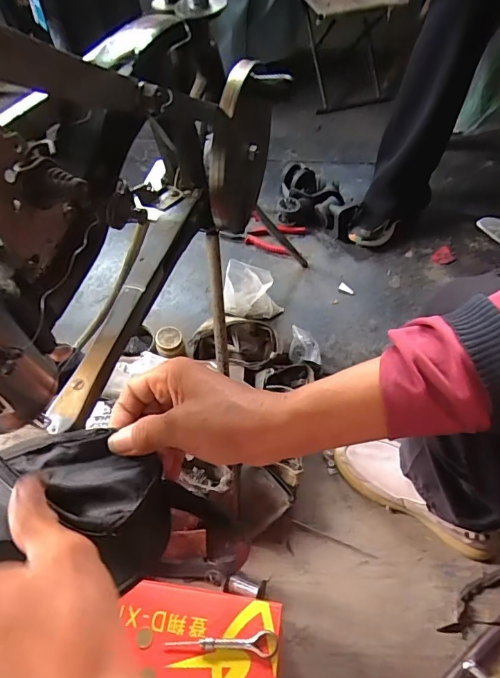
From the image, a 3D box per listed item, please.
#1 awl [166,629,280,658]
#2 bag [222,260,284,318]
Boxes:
[{"bbox_3d":[-0.031,0.347,0.523,0.126,0.008,0.026,5,57,3],"label":"awl"},{"bbox_3d":[0.006,-0.089,0.886,0.121,0.091,0.075,5,57,3],"label":"bag"}]

